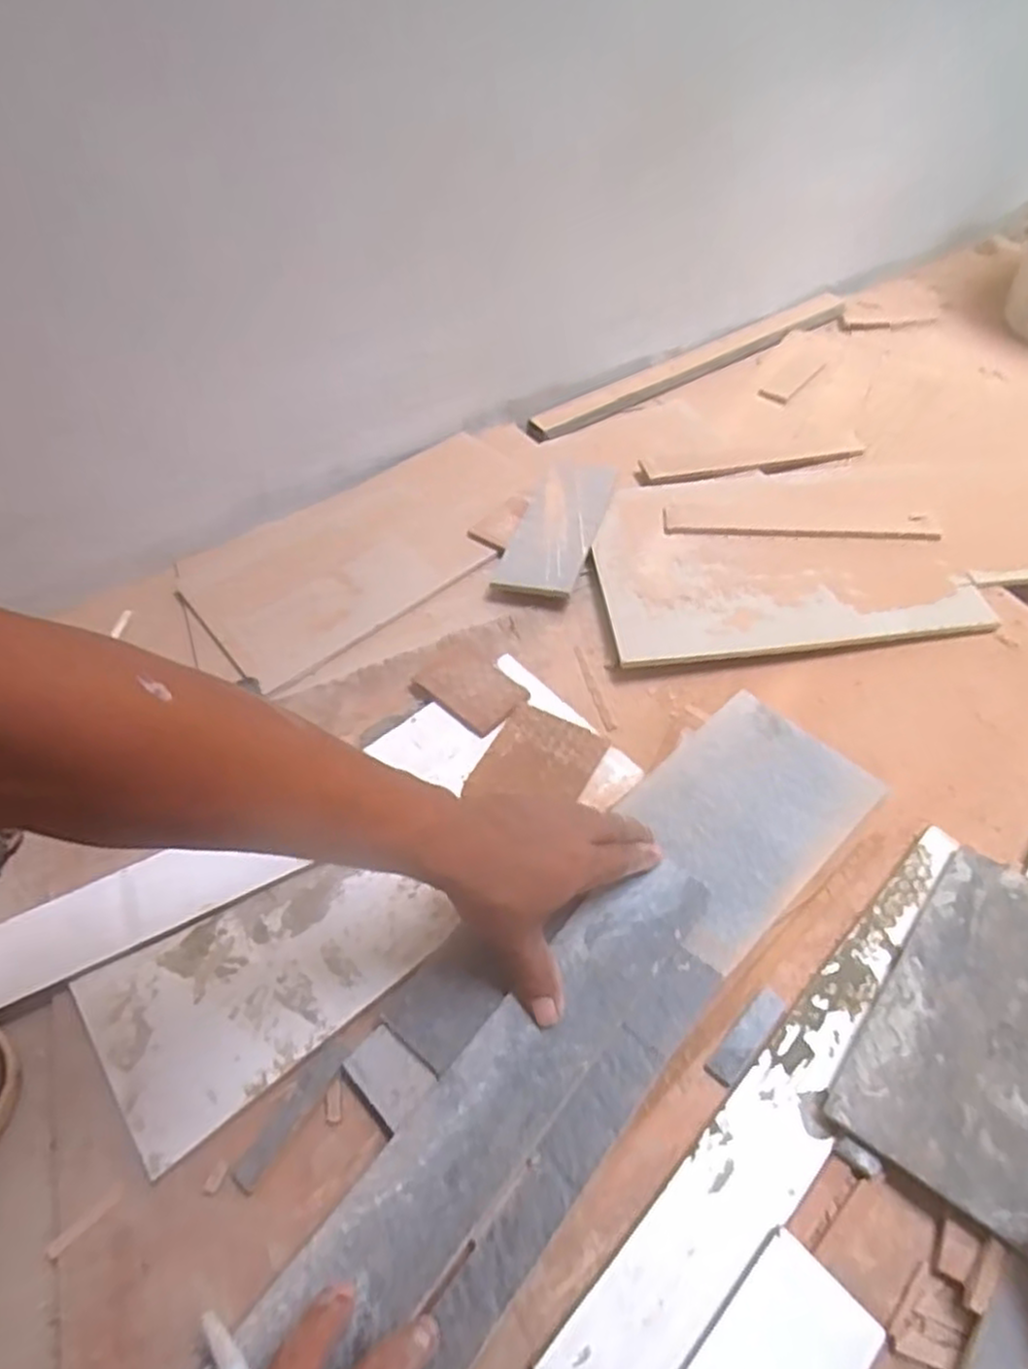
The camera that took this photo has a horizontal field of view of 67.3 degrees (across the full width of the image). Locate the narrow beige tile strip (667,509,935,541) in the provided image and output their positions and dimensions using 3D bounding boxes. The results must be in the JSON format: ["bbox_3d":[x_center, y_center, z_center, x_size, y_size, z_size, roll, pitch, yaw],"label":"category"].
[{"bbox_3d":[0.271,-0.154,0.734,0.247,0.010,0.044,4,47,8],"label":"narrow beige tile strip"}]

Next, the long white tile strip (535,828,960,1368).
[{"bbox_3d":[0.164,0.236,0.443,0.054,0.015,0.385,37,64,28],"label":"long white tile strip"}]

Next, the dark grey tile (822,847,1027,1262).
[{"bbox_3d":[0.280,0.198,0.442,0.120,0.013,0.198,30,60,29],"label":"dark grey tile"}]

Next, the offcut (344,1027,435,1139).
[{"bbox_3d":[-0.075,0.235,0.457,0.051,0.012,0.039,33,62,29],"label":"offcut"}]

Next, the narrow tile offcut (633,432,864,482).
[{"bbox_3d":[0.259,-0.243,0.827,0.243,0.011,0.047,-10,49,-8],"label":"narrow tile offcut"}]

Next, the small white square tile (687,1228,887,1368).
[{"bbox_3d":[0.129,0.328,0.371,0.093,0.005,0.060,-39,61,-23],"label":"small white square tile"}]

